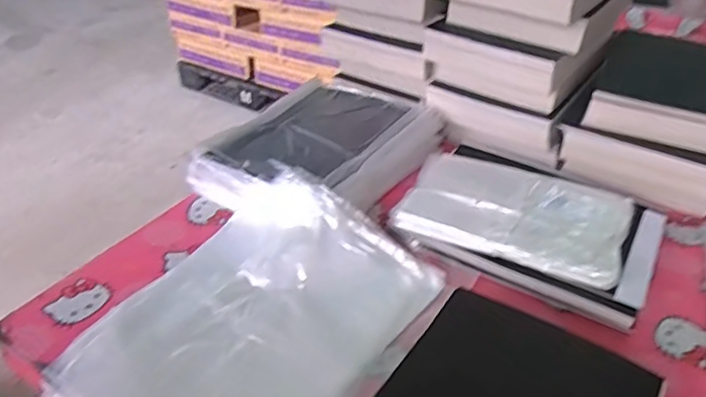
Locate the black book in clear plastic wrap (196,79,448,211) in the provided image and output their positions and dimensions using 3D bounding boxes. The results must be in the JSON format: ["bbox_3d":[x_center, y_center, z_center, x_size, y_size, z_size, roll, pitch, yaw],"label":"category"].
[{"bbox_3d":[-0.043,-0.106,1.037,0.318,0.065,0.391,21,39,23],"label":"black book in clear plastic wrap"}]

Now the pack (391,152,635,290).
[{"bbox_3d":[0.261,0.019,0.911,0.345,0.038,0.231,19,38,21],"label":"pack"}]

